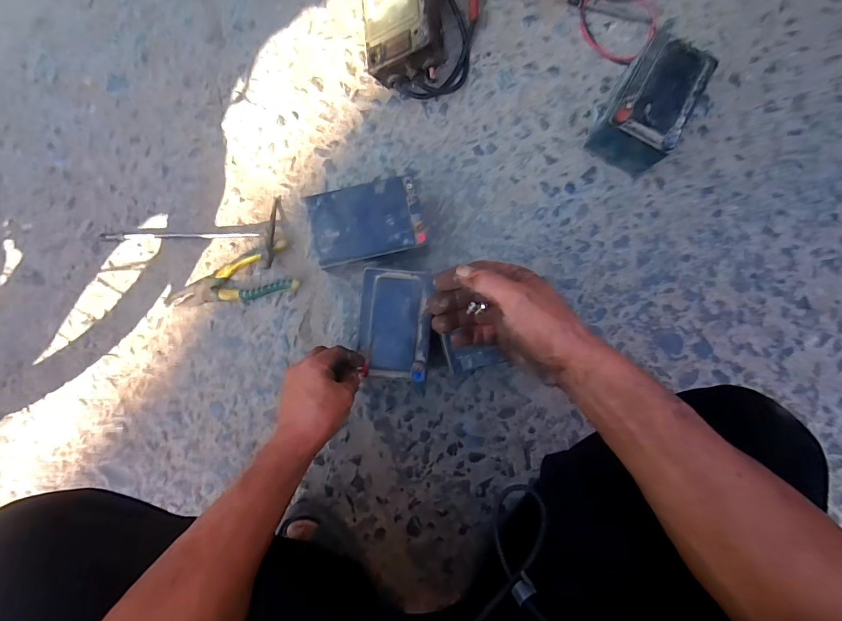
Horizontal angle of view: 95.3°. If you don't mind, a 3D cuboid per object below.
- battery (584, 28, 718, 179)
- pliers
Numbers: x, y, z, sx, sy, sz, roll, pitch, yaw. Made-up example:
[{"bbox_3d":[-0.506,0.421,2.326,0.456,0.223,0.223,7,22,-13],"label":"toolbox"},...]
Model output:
[{"bbox_3d":[0.328,-0.292,0.559,0.100,0.098,0.152,26,89,0],"label":"battery"},{"bbox_3d":[-0.296,-0.041,0.590,0.199,0.025,0.075,-18,89,-1],"label":"pliers"}]

